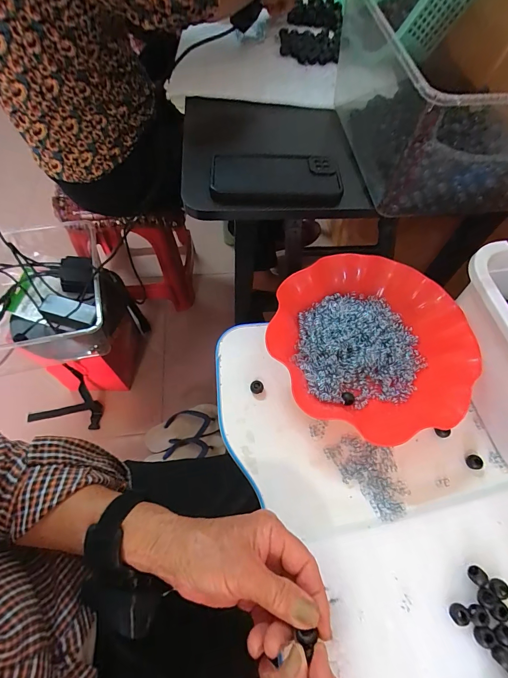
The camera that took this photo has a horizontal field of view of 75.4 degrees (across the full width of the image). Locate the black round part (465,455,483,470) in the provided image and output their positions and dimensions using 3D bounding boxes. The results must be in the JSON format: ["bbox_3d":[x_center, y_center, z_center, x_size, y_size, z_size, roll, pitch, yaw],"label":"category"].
[{"bbox_3d":[0.242,0.135,0.360,0.014,0.012,0.015,1,64,-2],"label":"black round part"}]

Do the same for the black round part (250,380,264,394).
[{"bbox_3d":[0.004,0.057,0.391,0.015,0.009,0.014,1,63,-2],"label":"black round part"}]

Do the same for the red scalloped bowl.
[{"bbox_3d":[0.131,0.001,0.390,0.215,0.062,0.204,1,63,-2],"label":"red scalloped bowl"}]

